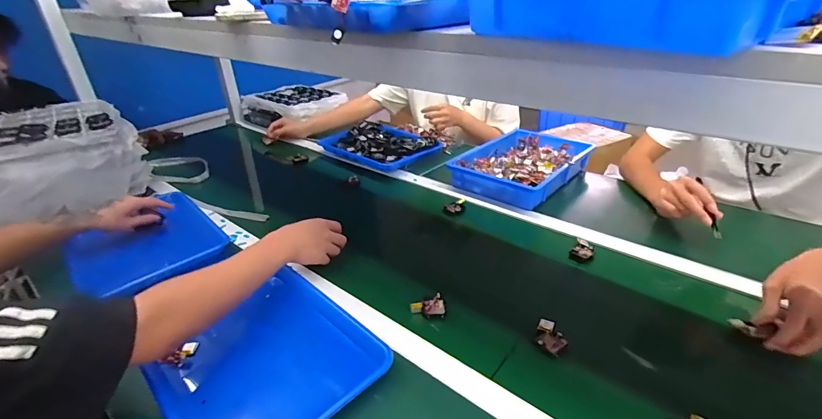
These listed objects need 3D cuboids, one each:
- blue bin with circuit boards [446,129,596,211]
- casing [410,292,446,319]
[{"bbox_3d":[0.294,-0.125,1.070,0.261,0.057,0.375,20,37,35],"label":"blue bin with circuit boards"},{"bbox_3d":[0.027,0.153,0.646,0.055,0.033,0.028,-3,30,1],"label":"casing"}]

